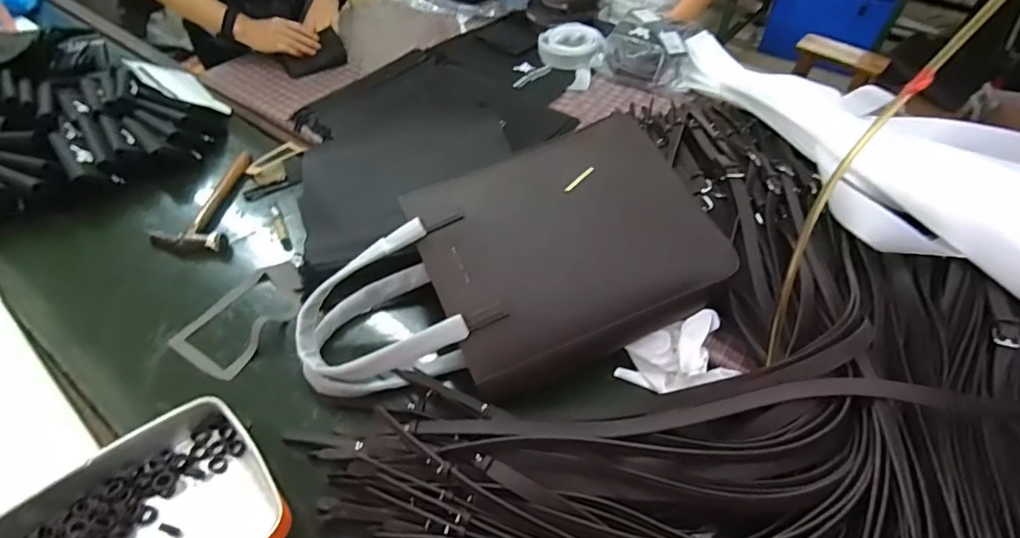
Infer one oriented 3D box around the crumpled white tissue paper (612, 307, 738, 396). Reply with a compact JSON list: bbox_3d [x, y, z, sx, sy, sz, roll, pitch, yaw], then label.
[{"bbox_3d":[0.223,0.118,0.683,0.149,0.069,0.081,-10,51,-10],"label":"crumpled white tissue paper"}]

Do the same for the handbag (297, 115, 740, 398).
[{"bbox_3d":[-0.005,0.009,0.695,0.549,0.092,0.293,-25,71,-8],"label":"handbag"}]

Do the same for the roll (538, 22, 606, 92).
[{"bbox_3d":[0.135,-0.475,1.146,0.145,0.059,0.211,4,50,2],"label":"roll"}]

